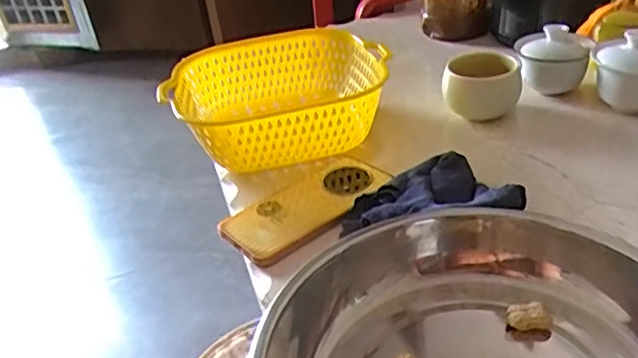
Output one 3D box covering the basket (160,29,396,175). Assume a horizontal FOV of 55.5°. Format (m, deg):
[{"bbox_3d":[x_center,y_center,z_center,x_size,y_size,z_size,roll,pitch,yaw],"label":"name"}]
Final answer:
[{"bbox_3d":[-0.046,-0.090,0.695,0.231,0.079,0.228,-15,32,-13],"label":"basket"}]

